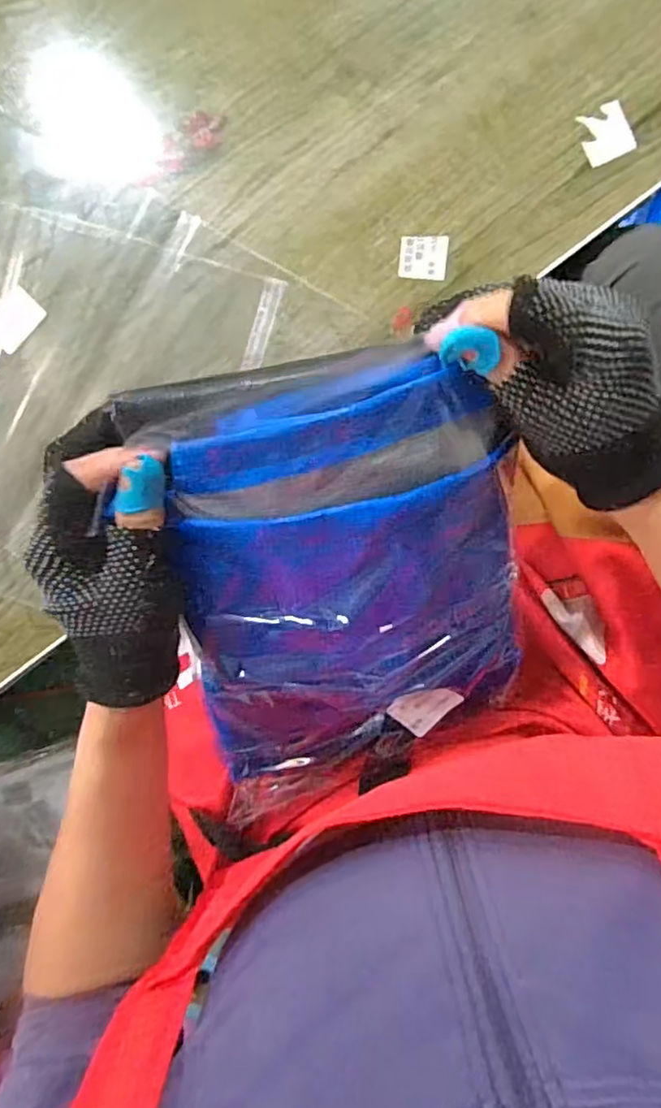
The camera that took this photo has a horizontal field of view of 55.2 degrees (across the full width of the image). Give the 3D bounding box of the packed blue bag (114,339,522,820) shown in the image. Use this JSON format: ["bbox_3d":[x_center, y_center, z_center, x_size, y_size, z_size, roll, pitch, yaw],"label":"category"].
[{"bbox_3d":[0.008,0.037,0.356,0.198,0.047,0.283,-12,125,-8],"label":"packed blue bag"}]

